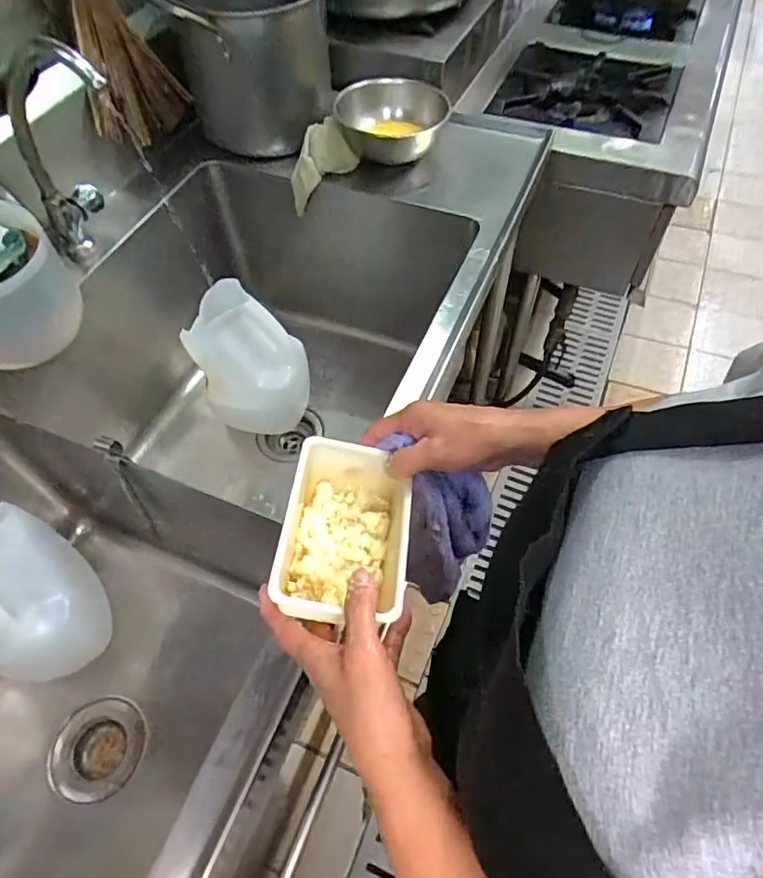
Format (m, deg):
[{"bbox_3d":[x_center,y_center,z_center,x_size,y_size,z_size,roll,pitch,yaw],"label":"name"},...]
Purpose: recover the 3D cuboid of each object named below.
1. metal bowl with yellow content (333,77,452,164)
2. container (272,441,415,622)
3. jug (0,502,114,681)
[{"bbox_3d":[0.016,-0.488,0.852,0.161,0.064,0.170,-1,56,2],"label":"metal bowl with yellow content"},{"bbox_3d":[-0.030,0.069,0.430,0.099,0.059,0.132,6,56,7],"label":"container"},{"bbox_3d":[-0.426,0.182,0.663,0.147,0.227,0.148,-1,56,2],"label":"jug"}]

